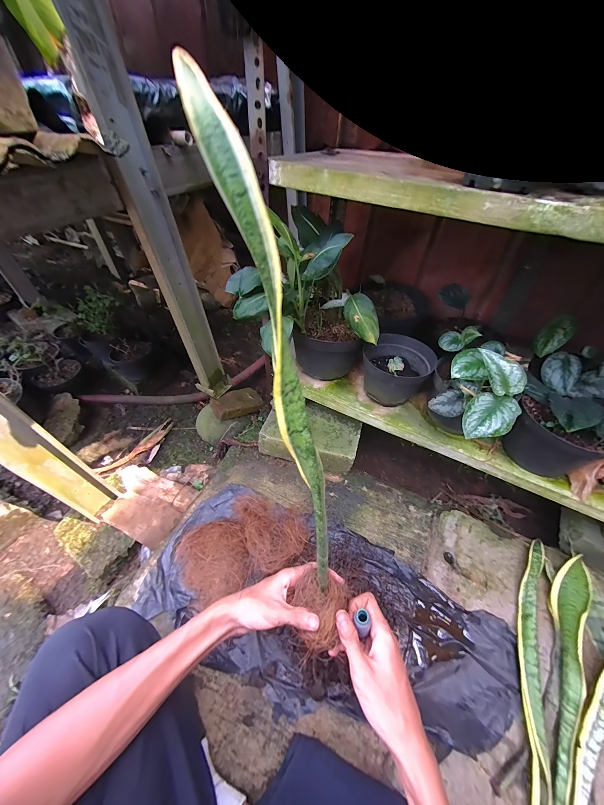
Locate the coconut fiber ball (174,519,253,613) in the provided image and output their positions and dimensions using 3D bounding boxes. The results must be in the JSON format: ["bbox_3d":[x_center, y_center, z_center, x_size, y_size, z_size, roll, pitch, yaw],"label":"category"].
[{"bbox_3d":[-0.184,0.326,0.565,0.142,0.044,0.148,0,46,0],"label":"coconut fiber ball"}]

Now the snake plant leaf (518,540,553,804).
[{"bbox_3d":[0.400,0.454,0.469,0.038,0.024,0.453,23,51,20],"label":"snake plant leaf"}]

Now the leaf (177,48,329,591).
[{"bbox_3d":[-0.014,-0.013,0.235,0.028,0.437,0.037,-19,19,-17],"label":"leaf"}]

